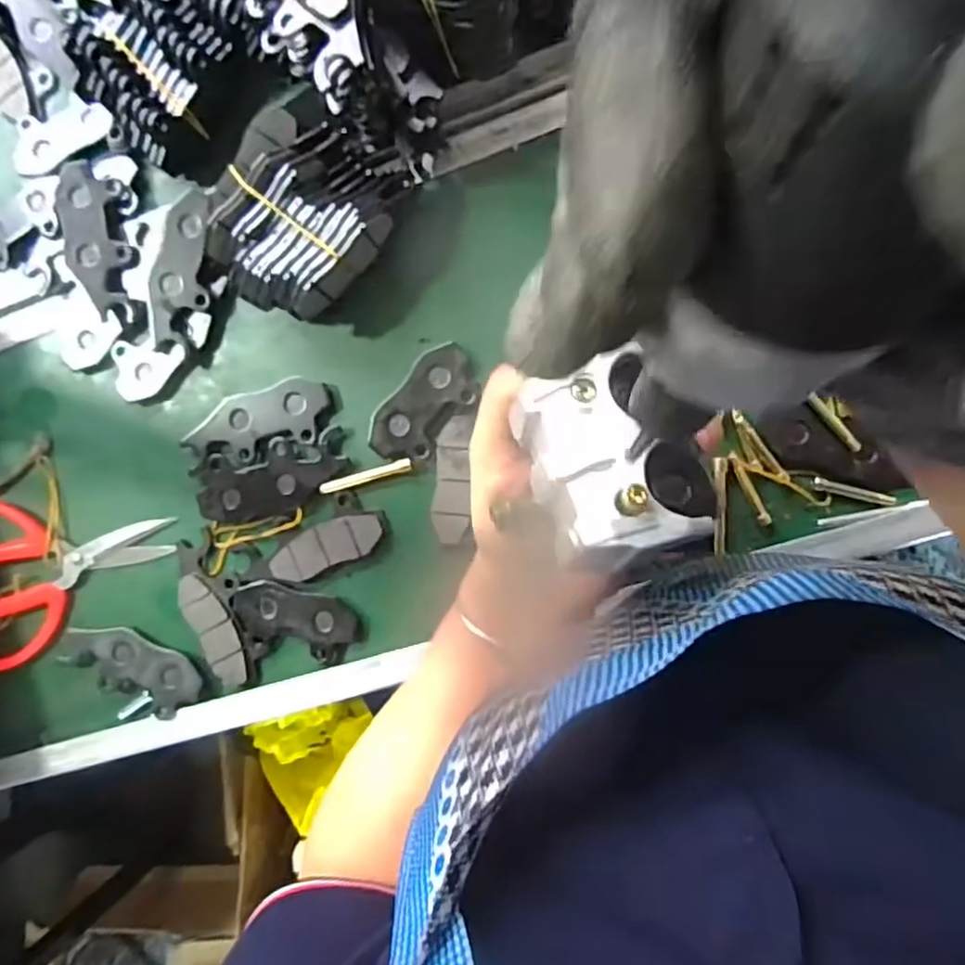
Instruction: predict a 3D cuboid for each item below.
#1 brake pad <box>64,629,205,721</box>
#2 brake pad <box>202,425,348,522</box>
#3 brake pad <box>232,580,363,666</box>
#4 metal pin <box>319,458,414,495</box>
[{"bbox_3d":[-0.217,0.115,0.405,0.093,0.006,0.039,20,94,8],"label":"brake pad"},{"bbox_3d":[-0.125,-0.003,0.387,0.093,0.006,0.041,-15,88,9],"label":"brake pad"},{"bbox_3d":[-0.112,0.084,0.393,0.077,0.008,0.040,13,93,9],"label":"brake pad"},{"bbox_3d":[-0.068,-0.004,0.383,0.057,0.004,0.007,-15,88,9],"label":"metal pin"}]

